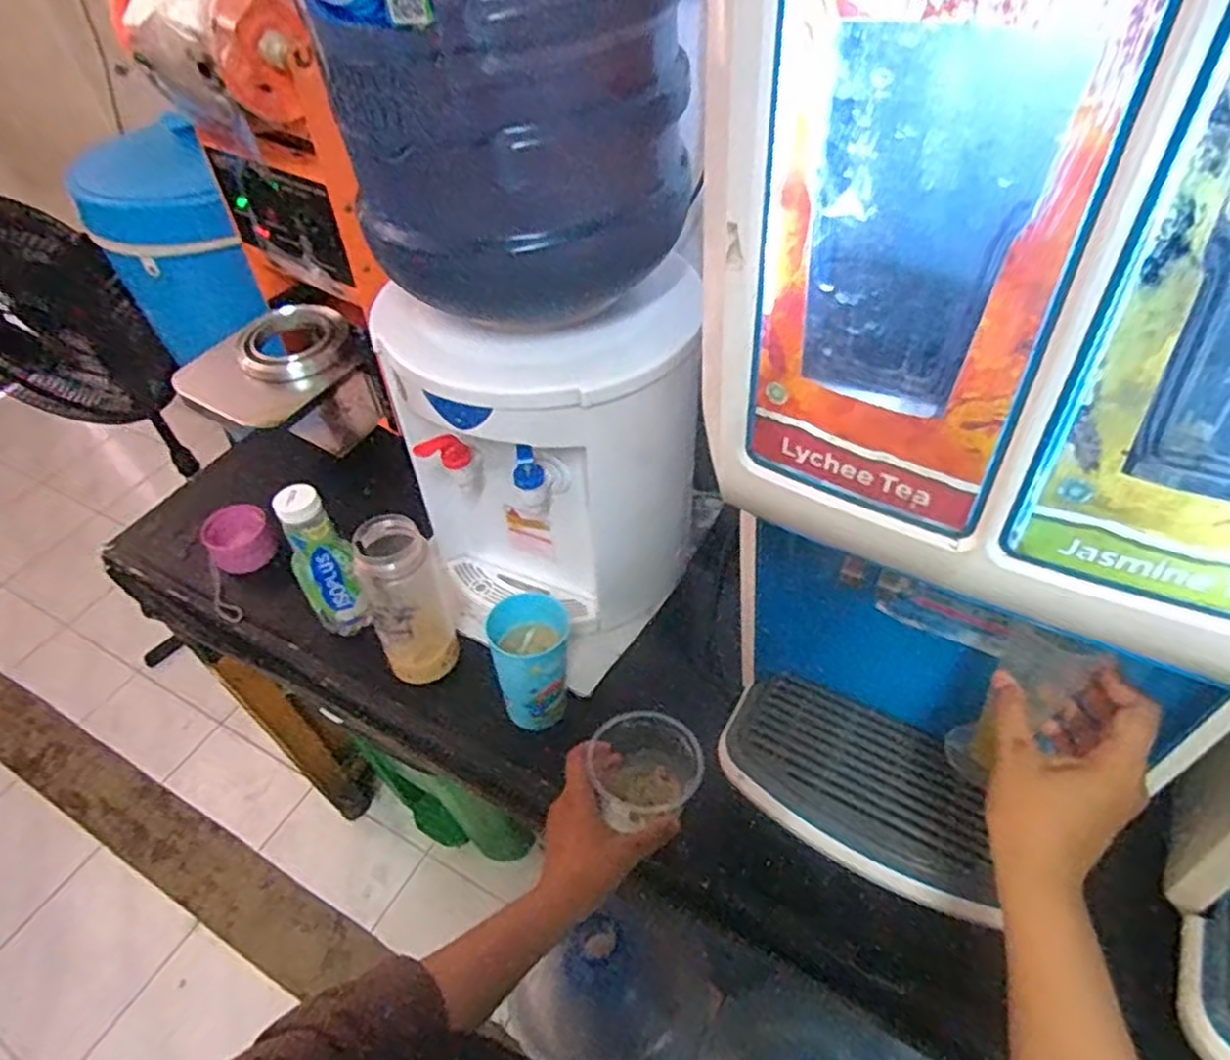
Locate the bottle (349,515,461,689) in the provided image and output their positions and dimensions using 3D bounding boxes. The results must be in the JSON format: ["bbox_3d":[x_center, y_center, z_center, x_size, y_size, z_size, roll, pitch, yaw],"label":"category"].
[{"bbox_3d":[-0.207,0.064,0.721,0.075,0.167,0.085,-22,49,-15],"label":"bottle"}]

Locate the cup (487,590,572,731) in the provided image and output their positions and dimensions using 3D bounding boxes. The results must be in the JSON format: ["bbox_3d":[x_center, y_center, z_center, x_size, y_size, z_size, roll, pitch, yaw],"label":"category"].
[{"bbox_3d":[-0.074,0.124,0.691,0.074,0.107,0.076,-14,47,-8],"label":"cup"}]

